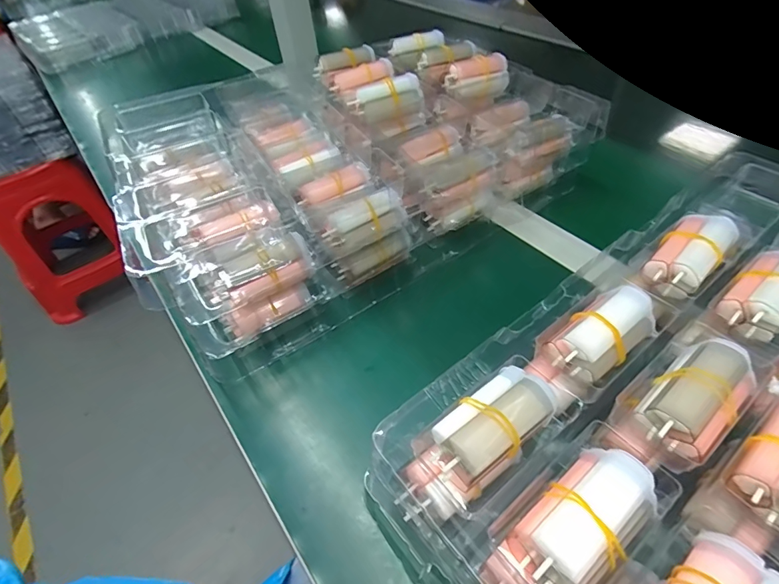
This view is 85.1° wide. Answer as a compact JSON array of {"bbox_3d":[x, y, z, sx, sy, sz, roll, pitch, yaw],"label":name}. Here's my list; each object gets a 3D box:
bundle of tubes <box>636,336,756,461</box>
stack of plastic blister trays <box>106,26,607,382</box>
[{"bbox_3d":[0.162,0.055,0.224,0.064,0.026,0.036,-33,52,-22],"label":"bundle of tubes"},{"bbox_3d":[-0.037,-0.128,0.416,0.402,0.115,0.256,-30,51,-20],"label":"stack of plastic blister trays"}]

